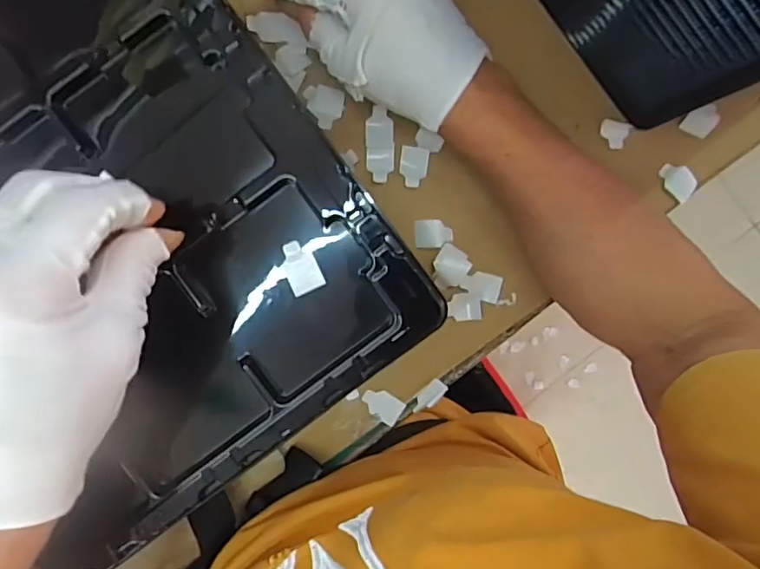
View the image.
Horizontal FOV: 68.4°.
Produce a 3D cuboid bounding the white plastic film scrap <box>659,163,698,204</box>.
[{"bbox_3d":[0.182,-0.063,0.341,0.022,0.011,0.018,41,90,-8],"label":"white plastic film scrap"}]

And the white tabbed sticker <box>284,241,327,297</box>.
[{"bbox_3d":[-0.042,-0.009,0.299,0.018,0.007,0.028,-22,95,-1],"label":"white tabbed sticker"}]

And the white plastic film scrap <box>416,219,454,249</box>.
[{"bbox_3d":[0.035,-0.032,0.356,0.023,0.004,0.018,-2,94,-2],"label":"white plastic film scrap"}]

